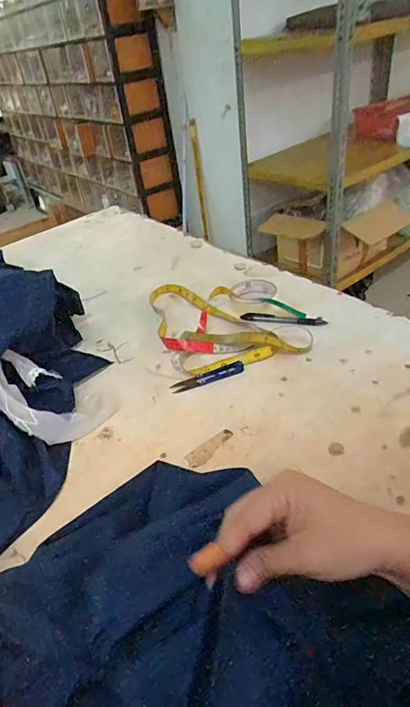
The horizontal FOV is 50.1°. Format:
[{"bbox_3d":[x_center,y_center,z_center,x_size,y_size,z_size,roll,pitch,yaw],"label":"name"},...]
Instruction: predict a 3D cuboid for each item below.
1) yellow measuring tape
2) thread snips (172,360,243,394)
[{"bbox_3d":[0.030,-0.069,0.729,0.220,0.030,0.274,-13,38,-7],"label":"yellow measuring tape"},{"bbox_3d":[0.005,0.034,0.621,0.105,0.010,0.027,-16,37,-9],"label":"thread snips"}]

